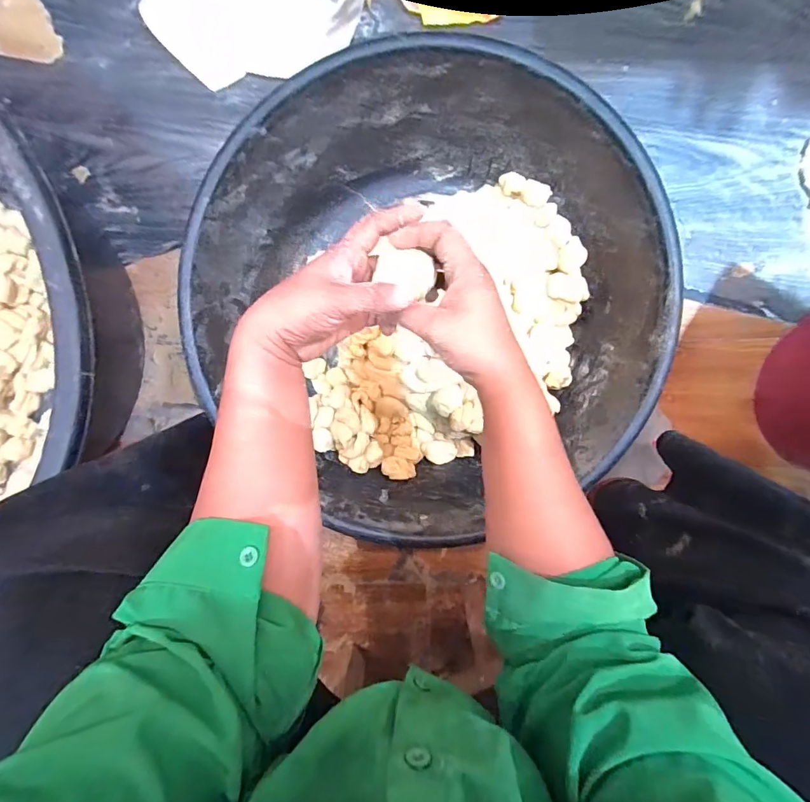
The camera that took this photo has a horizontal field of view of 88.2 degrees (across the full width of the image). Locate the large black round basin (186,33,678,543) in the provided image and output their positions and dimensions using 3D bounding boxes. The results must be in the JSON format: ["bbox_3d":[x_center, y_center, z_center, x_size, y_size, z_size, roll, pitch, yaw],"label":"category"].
[{"bbox_3d":[0.036,-0.127,0.536,0.500,0.159,0.525,1,99,4],"label":"large black round basin"}]

